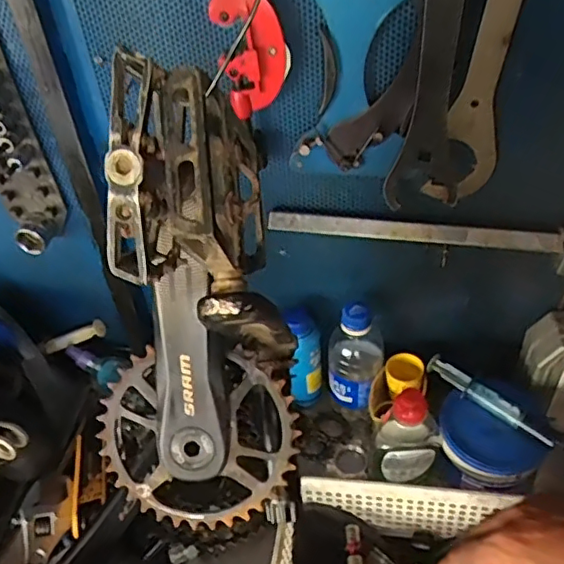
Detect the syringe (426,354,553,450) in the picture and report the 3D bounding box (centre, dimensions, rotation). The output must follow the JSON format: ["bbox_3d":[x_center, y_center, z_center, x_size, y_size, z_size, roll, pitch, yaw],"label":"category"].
[{"bbox_3d":[0.209,0.118,0.593,0.014,0.018,0.140,-34,49,-28],"label":"syringe"}]

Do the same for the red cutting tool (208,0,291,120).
[{"bbox_3d":[-0.025,-0.181,0.465,0.057,0.098,0.018,6,43,14],"label":"red cutting tool"}]

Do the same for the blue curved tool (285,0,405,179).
[{"bbox_3d":[0.053,-0.174,0.475,0.096,0.196,0.016,3,39,6],"label":"blue curved tool"}]

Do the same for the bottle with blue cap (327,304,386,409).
[{"bbox_3d":[0.082,0.079,0.653,0.064,0.134,0.061,3,42,10],"label":"bottle with blue cap"}]

